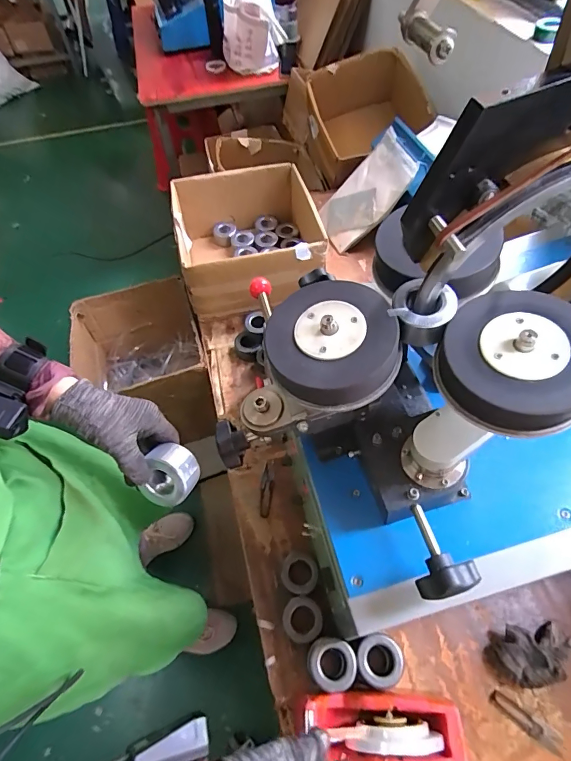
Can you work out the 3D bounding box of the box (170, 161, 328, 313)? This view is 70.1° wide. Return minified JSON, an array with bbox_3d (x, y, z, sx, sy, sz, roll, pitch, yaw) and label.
[{"bbox_3d":[-0.089,-0.339,0.996,0.326,0.174,0.341,-7,57,-2],"label":"box"}]

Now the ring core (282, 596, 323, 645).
[{"bbox_3d":[0.026,0.362,0.616,0.058,0.034,0.059,-1,57,2],"label":"ring core"}]

